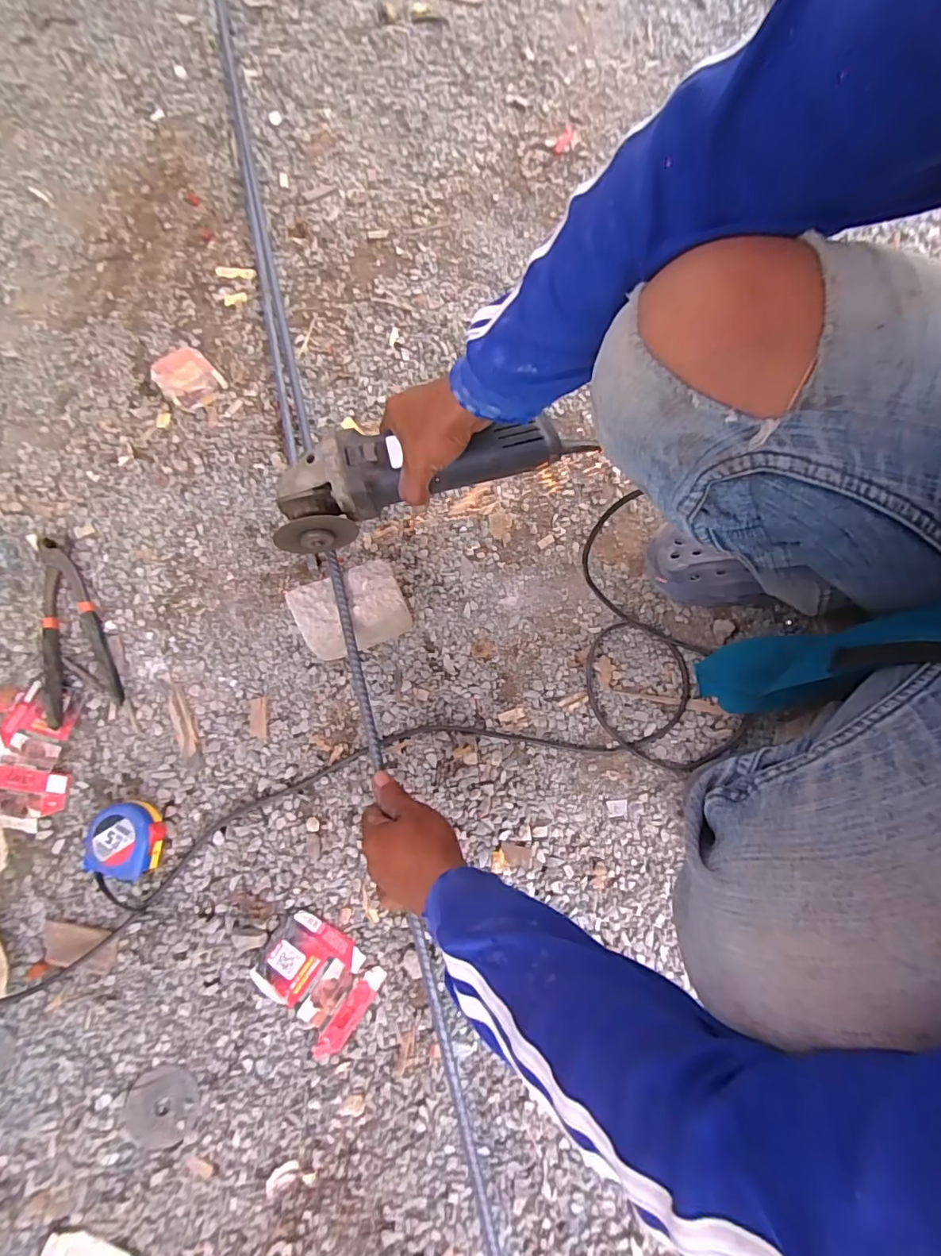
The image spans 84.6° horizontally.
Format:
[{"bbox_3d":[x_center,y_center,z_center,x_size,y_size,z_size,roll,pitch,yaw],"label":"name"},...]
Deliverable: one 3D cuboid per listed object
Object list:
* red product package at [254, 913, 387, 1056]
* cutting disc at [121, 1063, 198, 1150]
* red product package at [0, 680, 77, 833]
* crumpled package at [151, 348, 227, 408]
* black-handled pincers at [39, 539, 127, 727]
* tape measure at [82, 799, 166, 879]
[{"bbox_3d":[-0.152,0.343,0.503,0.111,0.011,0.090,33,79,5],"label":"red product package"},{"bbox_3d":[-0.288,0.446,0.482,0.064,0.004,0.068,0,78,-1],"label":"cutting disc"},{"bbox_3d":[-0.471,0.133,0.554,0.087,0.012,0.151,-15,79,-4],"label":"red product package"},{"bbox_3d":[-0.362,-0.320,0.662,0.085,0.010,0.068,44,81,7],"label":"crumpled package"},{"bbox_3d":[-0.452,-0.002,0.577,0.076,0.018,0.210,-23,80,-6],"label":"black-handled pincers"},{"bbox_3d":[-0.346,0.215,0.520,0.068,0.038,0.071,0,77,2],"label":"tape measure"}]

